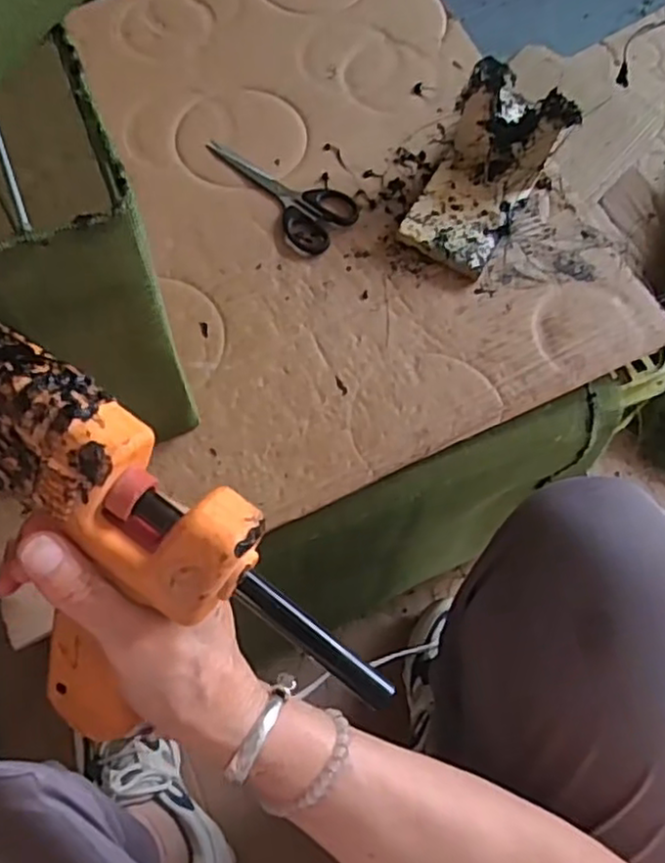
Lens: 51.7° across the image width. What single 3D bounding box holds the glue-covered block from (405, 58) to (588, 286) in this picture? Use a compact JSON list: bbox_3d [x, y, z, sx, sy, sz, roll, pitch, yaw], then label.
[{"bbox_3d":[0.120,-0.214,0.568,0.091,0.095,0.128,33,70,11],"label":"glue-covered block"}]

